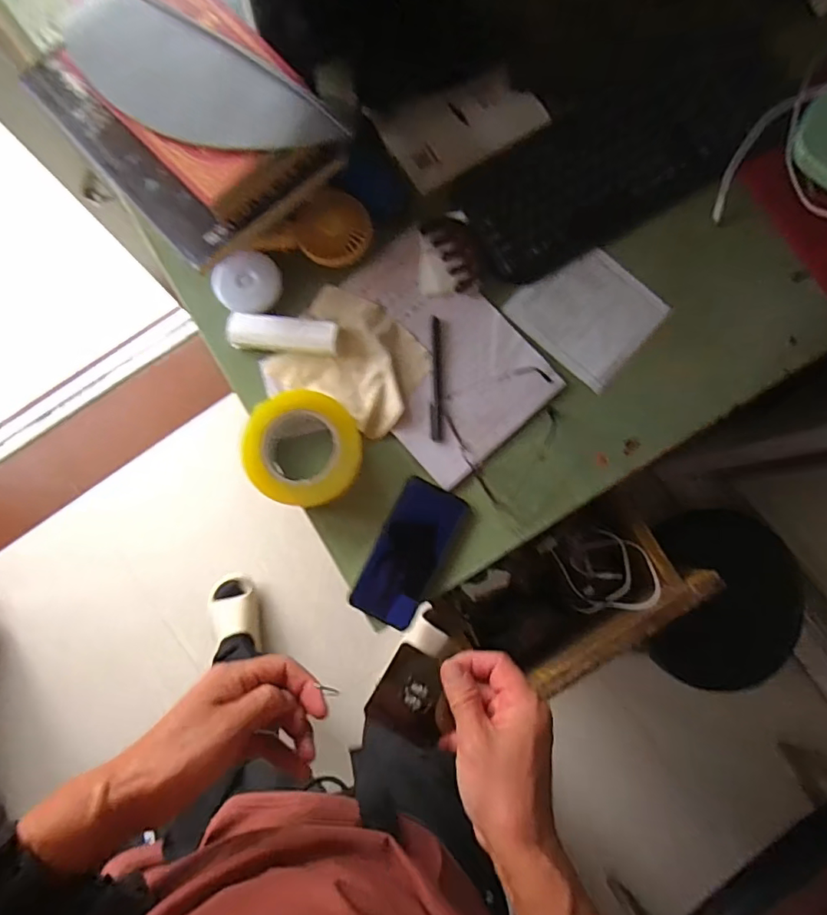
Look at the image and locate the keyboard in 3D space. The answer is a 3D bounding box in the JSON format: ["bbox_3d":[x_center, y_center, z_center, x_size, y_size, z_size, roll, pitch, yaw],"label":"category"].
[{"bbox_3d":[0.253,-0.362,0.651,0.390,0.024,0.149,-31,100,-2],"label":"keyboard"}]

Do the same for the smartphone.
[{"bbox_3d":[-0.003,0.109,0.604,0.079,0.008,0.159,27,82,2],"label":"smartphone"}]

